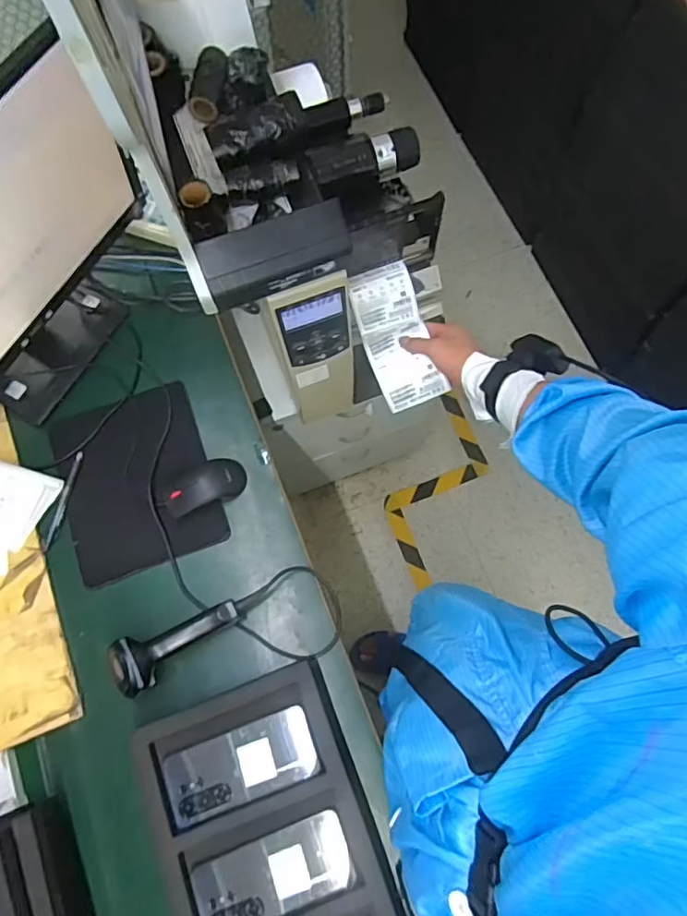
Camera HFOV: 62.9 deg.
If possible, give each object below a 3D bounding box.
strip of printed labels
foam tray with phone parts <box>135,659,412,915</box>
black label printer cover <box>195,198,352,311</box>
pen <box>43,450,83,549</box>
[{"bbox_3d":[0.069,-0.159,0.744,0.083,0.040,0.181,-17,86,-6],"label":"strip of printed labels"},{"bbox_3d":[-0.052,0.495,0.613,0.230,0.049,0.467,-17,73,-6],"label":"foam tray with phone parts"},{"bbox_3d":[-0.068,-0.206,0.572,0.151,0.050,0.053,-20,74,-6],"label":"black label printer cover"},{"bbox_3d":[-0.386,0.058,0.777,0.013,0.007,0.139,13,74,3],"label":"pen"}]

